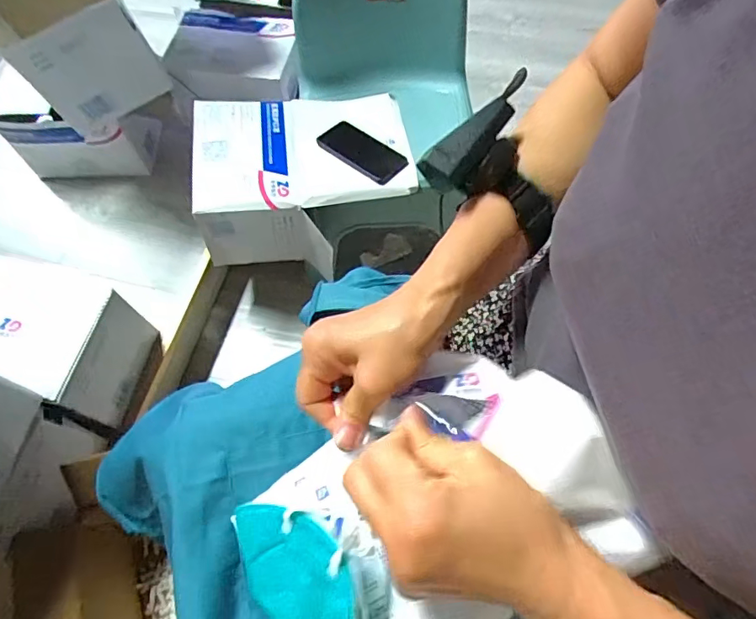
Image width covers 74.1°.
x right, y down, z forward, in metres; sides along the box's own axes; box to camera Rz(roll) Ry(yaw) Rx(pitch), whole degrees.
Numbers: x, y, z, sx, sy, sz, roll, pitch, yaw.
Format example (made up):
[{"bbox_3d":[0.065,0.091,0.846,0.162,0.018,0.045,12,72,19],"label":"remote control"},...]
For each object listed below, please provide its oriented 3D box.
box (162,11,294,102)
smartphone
[{"bbox_3d":[-0.289,-0.497,0.996,0.239,0.091,0.180,2,64,3],"label":"box"},{"bbox_3d":[-0.032,-0.282,0.877,0.158,0.015,0.077,36,71,17],"label":"smartphone"}]

